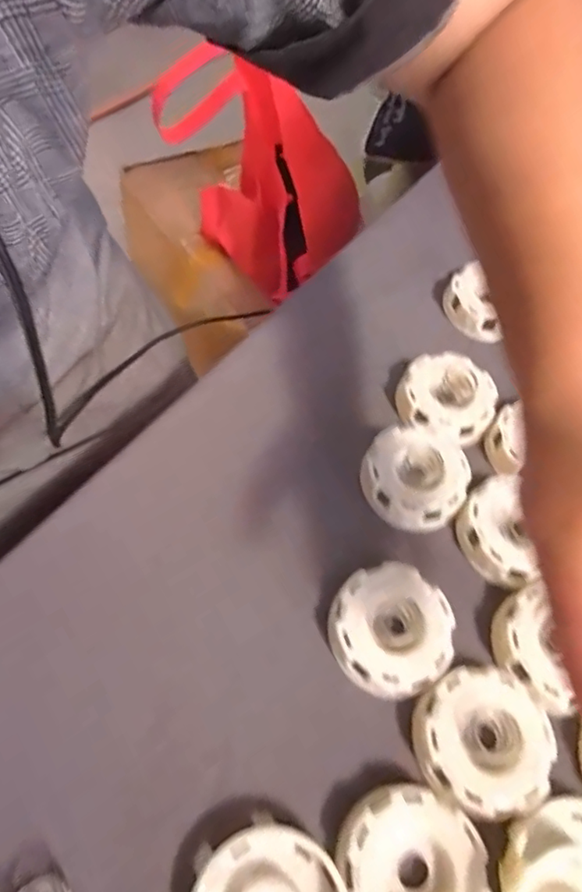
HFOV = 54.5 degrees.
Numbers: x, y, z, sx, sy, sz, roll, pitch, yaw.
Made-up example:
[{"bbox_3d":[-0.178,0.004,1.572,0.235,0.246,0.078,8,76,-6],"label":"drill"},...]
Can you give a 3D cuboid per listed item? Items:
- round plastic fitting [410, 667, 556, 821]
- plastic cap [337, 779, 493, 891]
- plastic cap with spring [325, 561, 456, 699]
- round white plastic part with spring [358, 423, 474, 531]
[{"bbox_3d":[0.098,0.149,0.287,0.065,0.016,0.064,2,60,-3],"label":"round plastic fitting"},{"bbox_3d":[0.055,0.193,0.258,0.062,0.019,0.066,2,60,-3],"label":"plastic cap"},{"bbox_3d":[0.055,0.100,0.311,0.063,0.023,0.066,2,60,-3],"label":"plastic cap with spring"},{"bbox_3d":[0.079,0.018,0.361,0.066,0.020,0.063,2,60,-3],"label":"round white plastic part with spring"}]

